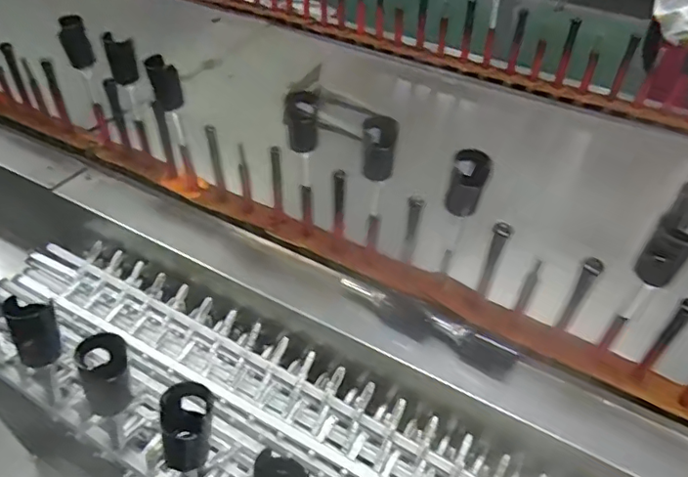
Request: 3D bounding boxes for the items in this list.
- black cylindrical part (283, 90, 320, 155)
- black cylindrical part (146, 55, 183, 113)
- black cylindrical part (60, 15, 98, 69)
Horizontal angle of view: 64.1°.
[{"bbox_3d":[-0.054,-0.148,0.700,0.042,0.070,0.032,-4,44,-7],"label":"black cylindrical part"},{"bbox_3d":[-0.252,-0.218,0.774,0.039,0.085,0.028,-11,45,-15],"label":"black cylindrical part"},{"bbox_3d":[-0.416,-0.306,0.852,0.039,0.078,0.035,-17,12,-20],"label":"black cylindrical part"}]

